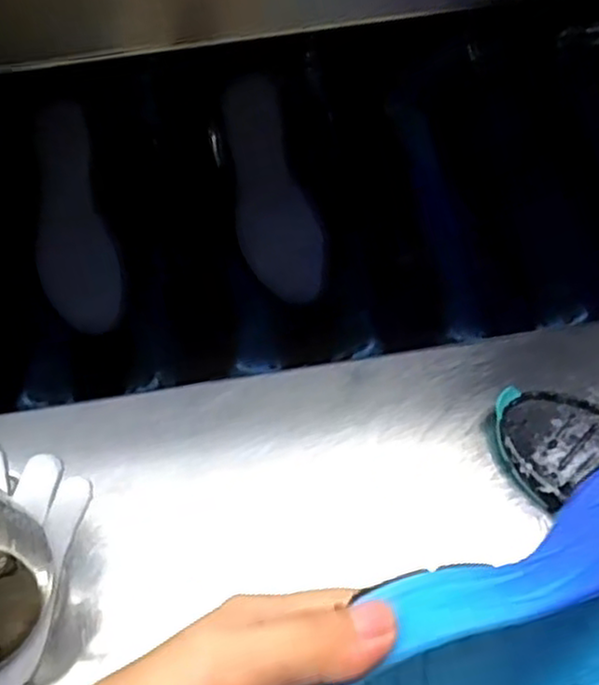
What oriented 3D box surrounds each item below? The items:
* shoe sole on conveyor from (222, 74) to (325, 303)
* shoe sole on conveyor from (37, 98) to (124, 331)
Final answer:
[{"bbox_3d":[-0.029,-0.147,0.687,0.072,0.009,0.218,-14,87,-5],"label":"shoe sole on conveyor"},{"bbox_3d":[-0.219,-0.124,0.683,0.073,0.023,0.226,-11,81,-3],"label":"shoe sole on conveyor"}]

